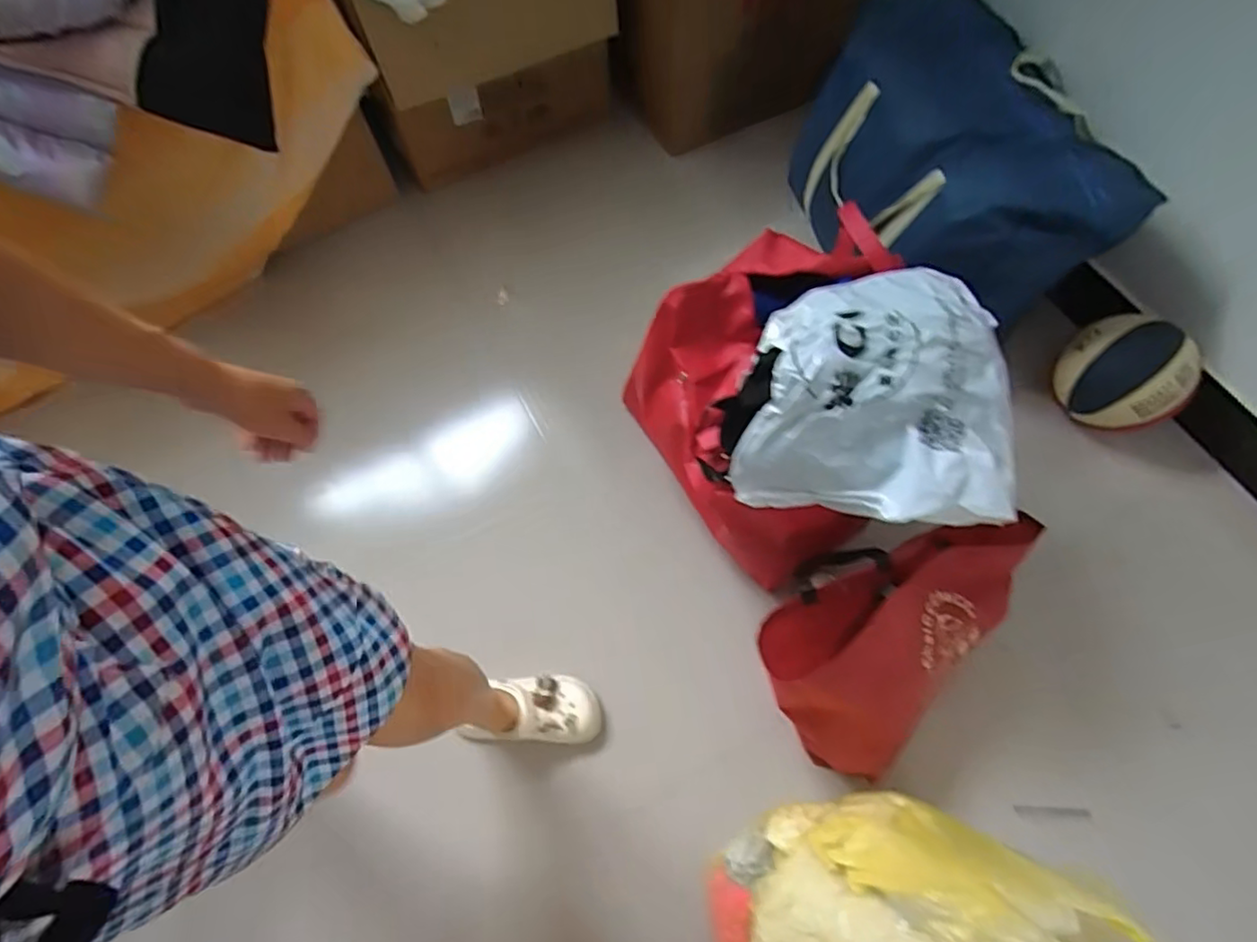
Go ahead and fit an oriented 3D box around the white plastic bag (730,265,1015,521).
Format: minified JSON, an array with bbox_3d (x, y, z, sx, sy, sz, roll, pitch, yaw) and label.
[{"bbox_3d":[0.361,-0.110,0.874,0.342,0.219,0.325,15,67,10],"label":"white plastic bag"}]

